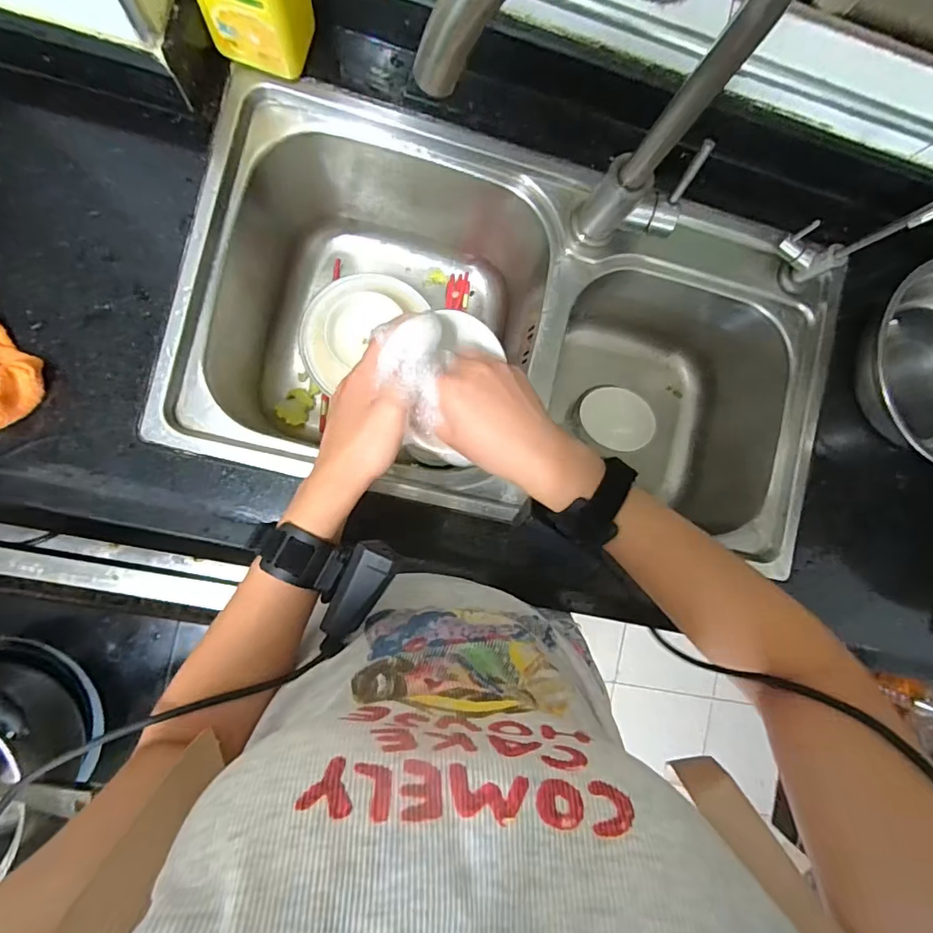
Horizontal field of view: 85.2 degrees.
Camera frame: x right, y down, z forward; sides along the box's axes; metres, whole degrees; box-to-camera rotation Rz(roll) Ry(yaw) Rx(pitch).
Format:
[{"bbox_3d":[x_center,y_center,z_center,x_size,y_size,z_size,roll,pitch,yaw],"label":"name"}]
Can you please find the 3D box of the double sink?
[{"bbox_3d":[0.053,-0.141,0.641,0.693,0.214,0.384,13,87,-8],"label":"double sink"}]

